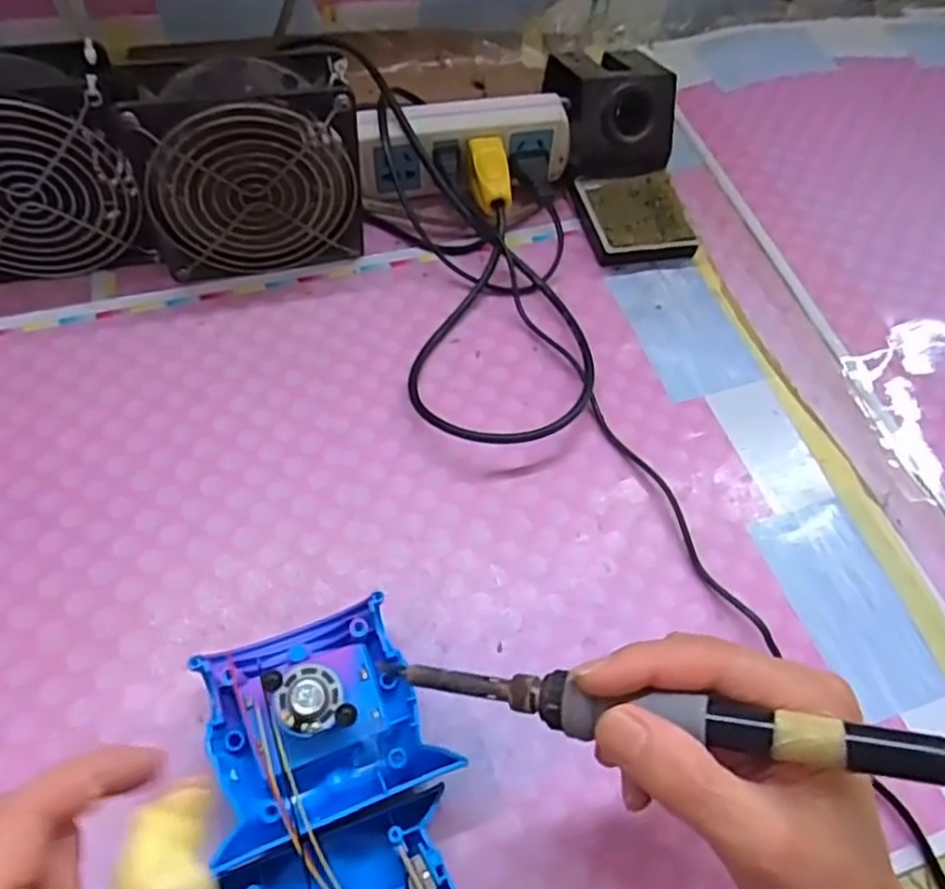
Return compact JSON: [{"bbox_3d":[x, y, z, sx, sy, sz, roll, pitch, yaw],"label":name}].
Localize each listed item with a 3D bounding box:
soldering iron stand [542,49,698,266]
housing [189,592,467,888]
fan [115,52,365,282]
[{"bbox_3d":[0.102,-0.206,0.496,0.074,0.072,0.157,-9,60,-10],"label":"soldering iron stand"},{"bbox_3d":[-0.053,0.144,0.275,0.087,0.031,0.151,-16,61,-14],"label":"housing"},{"bbox_3d":[-0.126,-0.155,0.418,0.117,0.117,0.040,-11,60,-11],"label":"fan"}]

